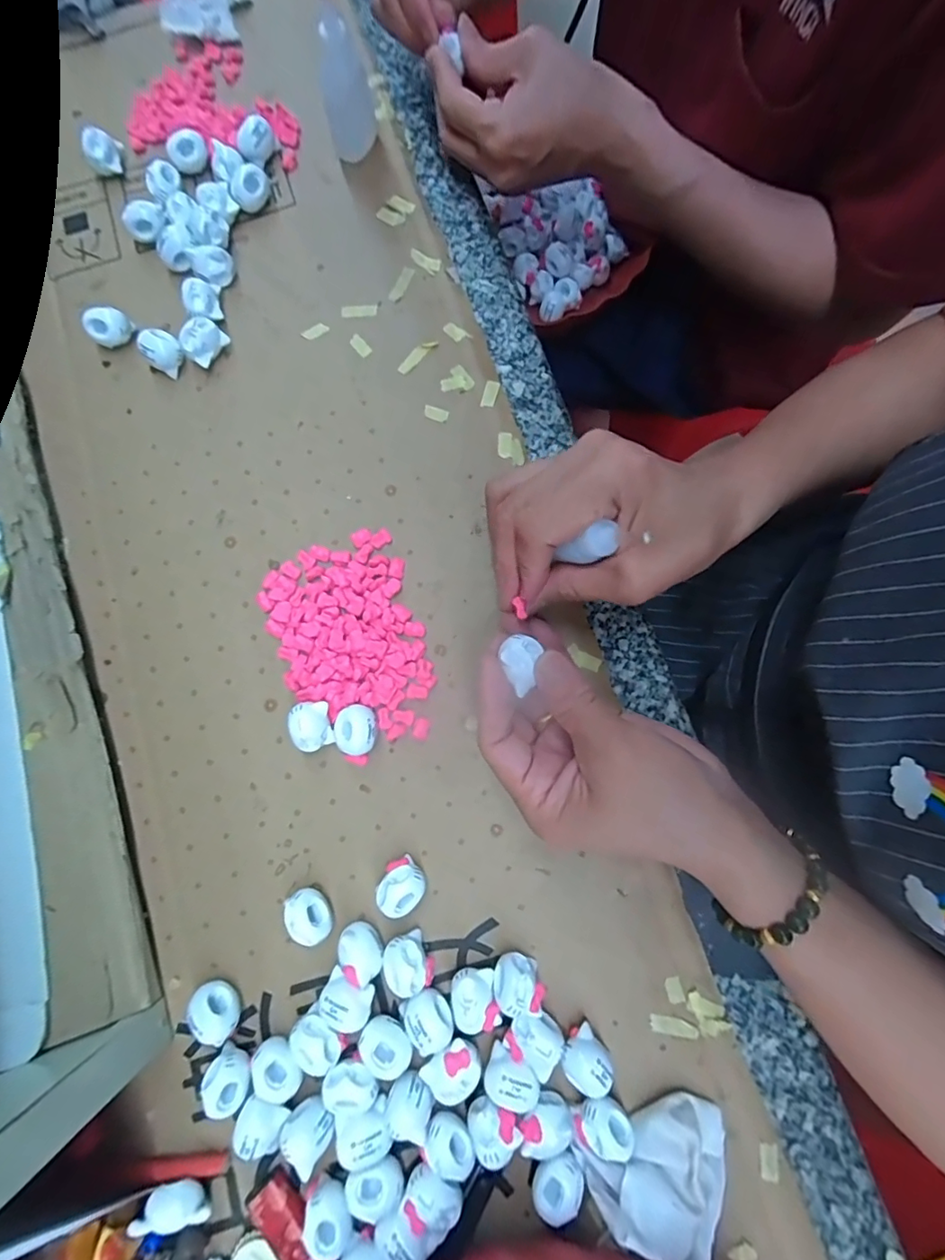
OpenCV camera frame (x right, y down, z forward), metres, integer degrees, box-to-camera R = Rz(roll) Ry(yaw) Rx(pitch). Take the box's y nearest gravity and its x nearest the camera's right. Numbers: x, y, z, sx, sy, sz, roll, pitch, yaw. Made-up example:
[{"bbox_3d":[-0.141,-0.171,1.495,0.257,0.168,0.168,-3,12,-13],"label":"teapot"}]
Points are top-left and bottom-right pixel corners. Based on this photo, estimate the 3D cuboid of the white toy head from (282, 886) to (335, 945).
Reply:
[{"bbox_3d":[-0.081,0.141,0.263,0.019,0.020,0.025,-38,81,-5],"label":"white toy head"}]

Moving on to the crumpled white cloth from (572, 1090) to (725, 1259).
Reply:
[{"bbox_3d":[0.088,0.239,0.232,0.064,0.034,0.054,38,83,8],"label":"crumpled white cloth"}]

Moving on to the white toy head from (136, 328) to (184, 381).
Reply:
[{"bbox_3d":[-0.187,-0.168,0.317,0.019,0.019,0.021,35,82,7],"label":"white toy head"}]

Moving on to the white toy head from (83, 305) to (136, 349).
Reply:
[{"bbox_3d":[-0.222,-0.185,0.321,0.025,0.015,0.017,-42,81,-6],"label":"white toy head"}]

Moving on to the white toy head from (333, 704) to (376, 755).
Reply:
[{"bbox_3d":[-0.060,0.052,0.275,0.021,0.015,0.024,-3,80,1],"label":"white toy head"}]

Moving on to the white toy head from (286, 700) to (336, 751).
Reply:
[{"bbox_3d":[-0.084,0.051,0.278,0.020,0.022,0.024,-11,80,0],"label":"white toy head"}]

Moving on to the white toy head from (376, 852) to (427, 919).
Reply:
[{"bbox_3d":[-0.035,0.127,0.263,0.021,0.018,0.025,40,83,8],"label":"white toy head"}]

